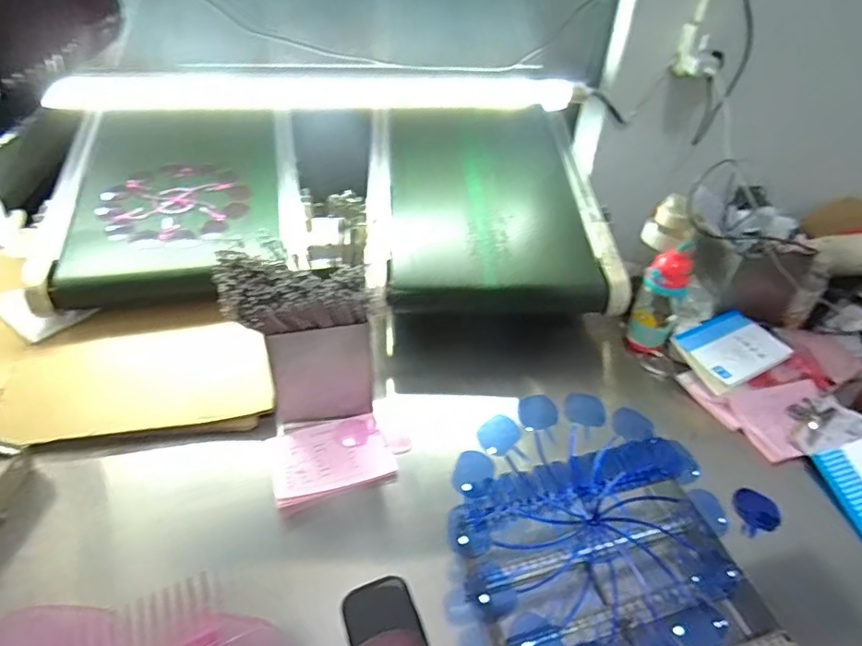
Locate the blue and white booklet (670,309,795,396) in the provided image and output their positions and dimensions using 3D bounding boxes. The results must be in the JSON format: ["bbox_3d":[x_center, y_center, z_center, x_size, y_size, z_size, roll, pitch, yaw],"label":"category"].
[{"bbox_3d":[0.538,0.041,0.940,0.186,0.028,0.134,-24,50,-14],"label":"blue and white booklet"}]

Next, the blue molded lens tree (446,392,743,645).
[{"bbox_3d":[0.233,0.257,0.674,0.371,0.109,0.371,3,61,-5],"label":"blue molded lens tree"}]

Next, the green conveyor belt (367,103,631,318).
[{"bbox_3d":[0.123,-0.256,1.091,0.452,0.103,0.532,-1,59,-4],"label":"green conveyor belt"}]

